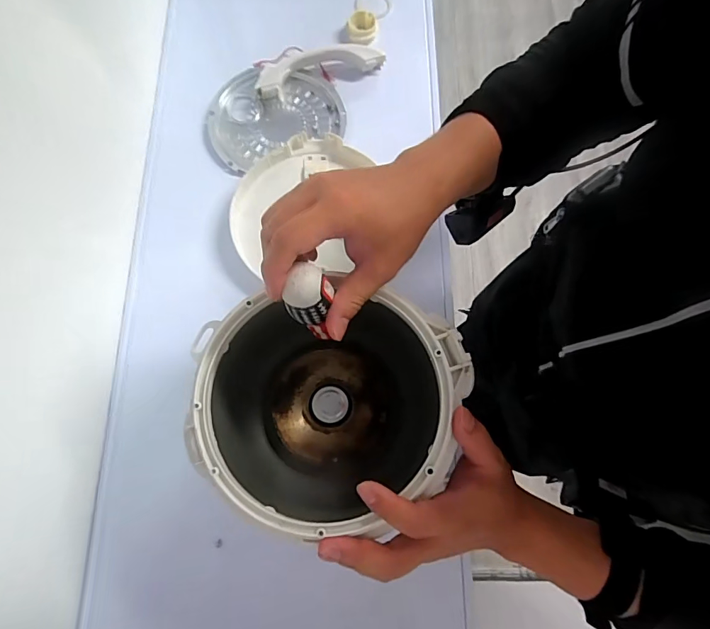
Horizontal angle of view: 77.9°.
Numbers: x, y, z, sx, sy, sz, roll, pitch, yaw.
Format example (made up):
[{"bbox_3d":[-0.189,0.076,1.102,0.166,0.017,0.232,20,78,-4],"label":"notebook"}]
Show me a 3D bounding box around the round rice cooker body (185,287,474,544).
[{"bbox_3d":[-0.020,0.084,0.393,0.210,0.155,0.171,-3,74,-2],"label":"round rice cooker body"}]

